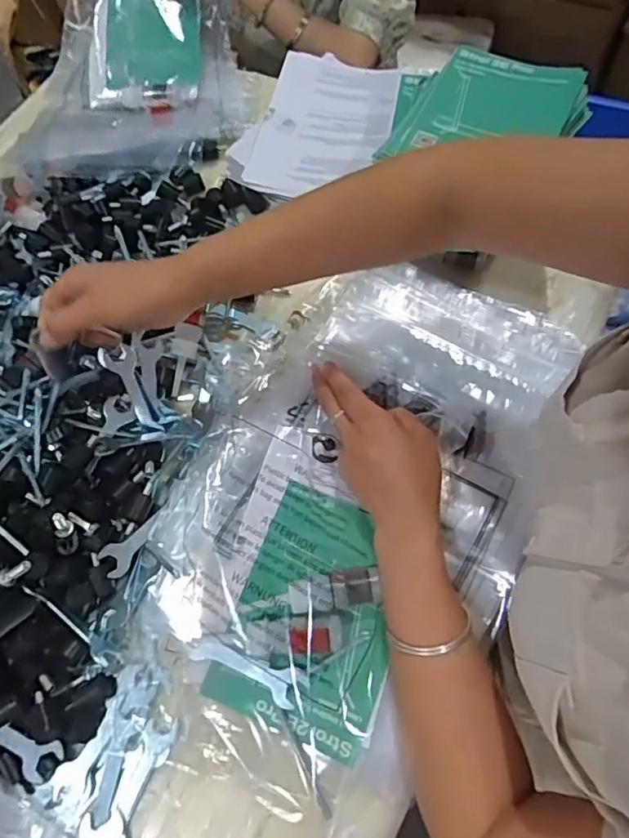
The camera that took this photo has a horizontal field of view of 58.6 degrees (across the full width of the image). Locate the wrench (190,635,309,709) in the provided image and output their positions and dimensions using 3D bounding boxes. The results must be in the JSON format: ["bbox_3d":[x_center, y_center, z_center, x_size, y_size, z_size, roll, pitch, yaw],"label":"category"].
[{"bbox_3d":[-0.049,0.183,0.417,0.086,0.004,0.028,24,81,10],"label":"wrench"}]

